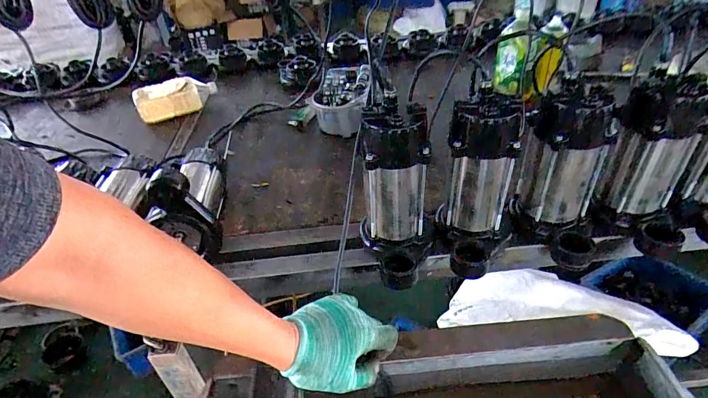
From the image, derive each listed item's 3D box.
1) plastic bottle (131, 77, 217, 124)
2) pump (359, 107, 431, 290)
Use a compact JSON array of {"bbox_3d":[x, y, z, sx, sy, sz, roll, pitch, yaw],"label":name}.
[{"bbox_3d":[-0.487,-0.280,1.119,0.207,0.079,0.084,-14,40,-11],"label":"plastic bottle"},{"bbox_3d":[0.057,0.002,0.594,0.101,0.239,0.131,-2,39,4],"label":"pump"}]

